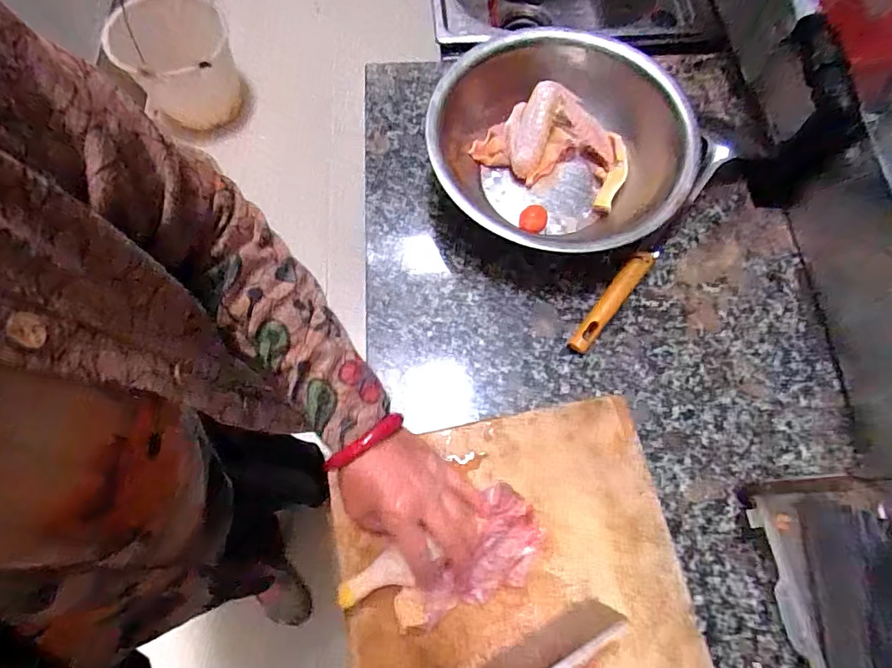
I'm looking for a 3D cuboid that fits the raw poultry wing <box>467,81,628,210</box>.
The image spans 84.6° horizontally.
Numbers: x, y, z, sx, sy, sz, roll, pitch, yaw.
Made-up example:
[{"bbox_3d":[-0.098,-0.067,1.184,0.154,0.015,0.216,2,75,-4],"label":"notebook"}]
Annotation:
[{"bbox_3d":[0.131,-0.222,0.574,0.170,0.053,0.107,29,74,10],"label":"raw poultry wing"}]

